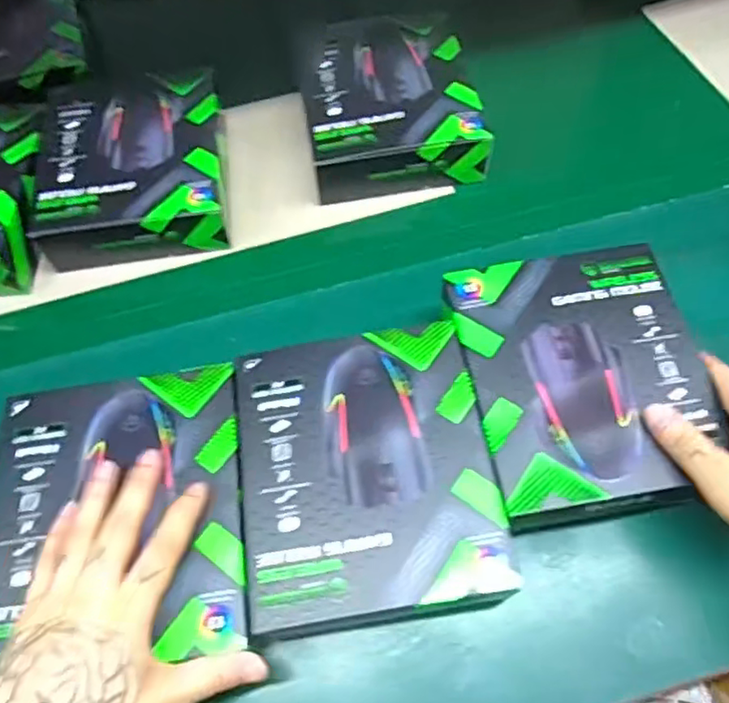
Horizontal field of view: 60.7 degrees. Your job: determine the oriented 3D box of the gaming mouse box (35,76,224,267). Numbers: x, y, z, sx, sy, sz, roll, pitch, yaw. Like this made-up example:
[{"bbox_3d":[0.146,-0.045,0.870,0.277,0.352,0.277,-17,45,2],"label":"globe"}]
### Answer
[{"bbox_3d":[-0.207,-0.171,0.573,0.159,0.059,0.177,-7,62,-1],"label":"gaming mouse box"}]

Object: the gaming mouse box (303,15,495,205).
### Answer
[{"bbox_3d":[0.027,-0.228,0.591,0.153,0.065,0.183,-7,62,-1],"label":"gaming mouse box"}]

